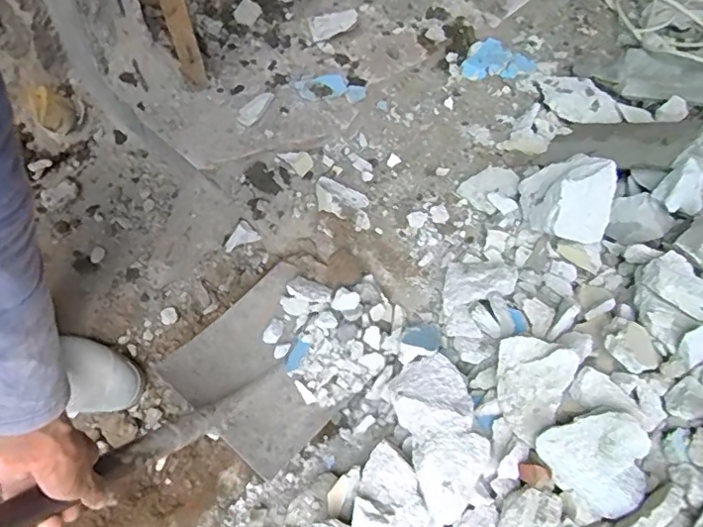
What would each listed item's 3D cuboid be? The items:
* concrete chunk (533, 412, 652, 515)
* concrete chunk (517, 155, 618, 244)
[{"bbox_3d":[0.295,0.235,0.661,0.121,0.035,0.108,-23,72,6],"label":"concrete chunk"},{"bbox_3d":[0.347,-0.109,0.879,0.116,0.115,0.134,-2,60,-5],"label":"concrete chunk"}]

